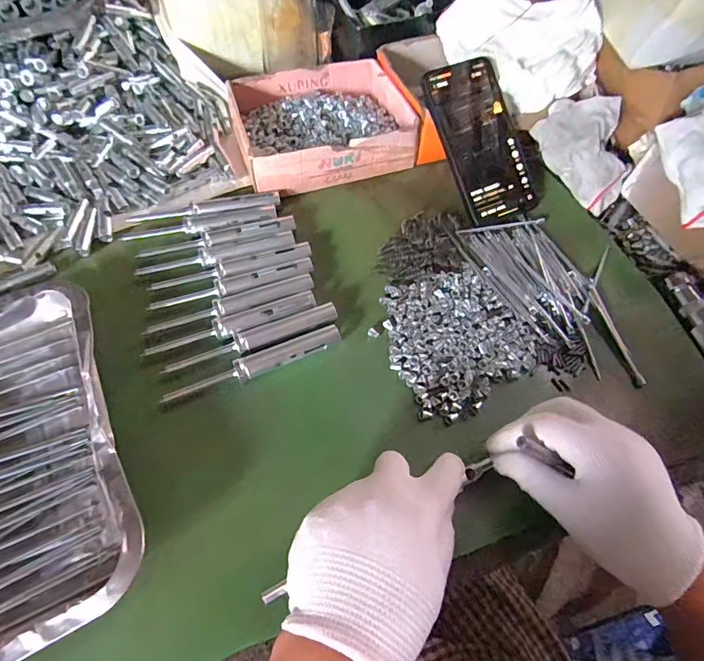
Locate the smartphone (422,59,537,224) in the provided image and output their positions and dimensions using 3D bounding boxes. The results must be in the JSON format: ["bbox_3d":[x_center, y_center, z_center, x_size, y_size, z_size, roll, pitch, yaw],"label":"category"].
[{"bbox_3d":[0.129,-0.186,0.431,0.077,0.008,0.155,-24,96,-7],"label":"smartphone"}]

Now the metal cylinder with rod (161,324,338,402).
[{"bbox_3d":[-0.076,0.027,0.347,0.142,0.011,0.019,-22,66,-14],"label":"metal cylinder with rod"}]

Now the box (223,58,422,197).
[{"bbox_3d":[-0.035,-0.222,0.459,0.174,0.042,0.141,-16,65,-11],"label":"box"}]

